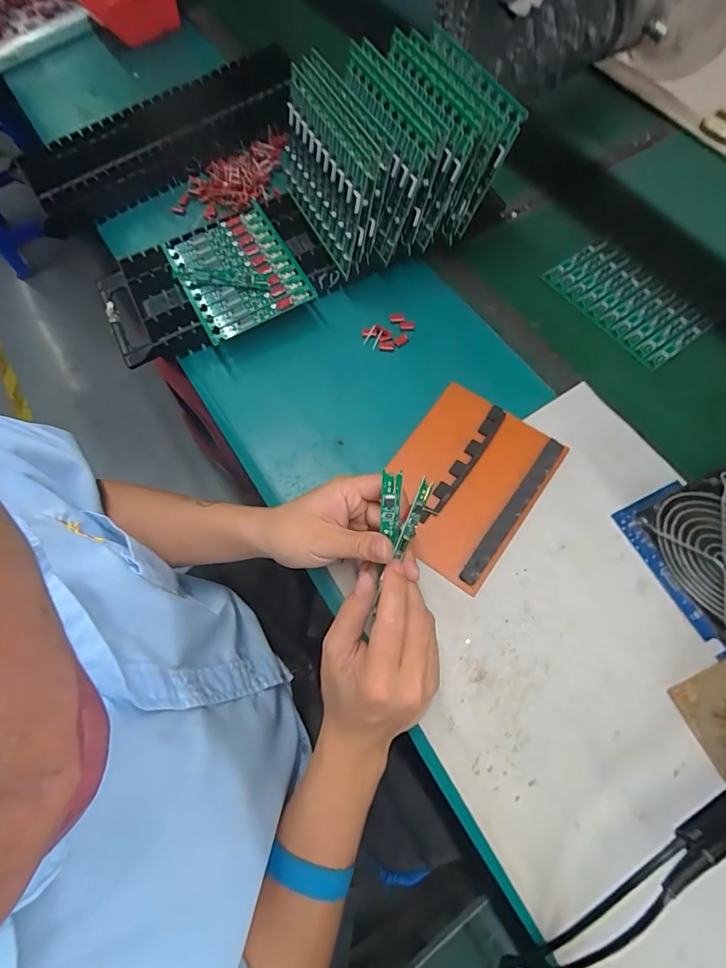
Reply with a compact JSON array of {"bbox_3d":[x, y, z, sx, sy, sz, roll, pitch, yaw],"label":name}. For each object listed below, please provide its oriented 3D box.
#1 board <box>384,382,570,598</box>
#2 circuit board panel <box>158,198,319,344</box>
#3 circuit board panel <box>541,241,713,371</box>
[{"bbox_3d":[0.095,-0.004,0.425,0.132,0.008,0.170,34,74,15],"label":"board"},{"bbox_3d":[-0.138,-0.235,0.488,0.119,0.015,0.149,-27,73,-5],"label":"circuit board panel"},{"bbox_3d":[0.294,-0.206,0.496,0.096,0.004,0.158,-35,71,-10],"label":"circuit board panel"}]

